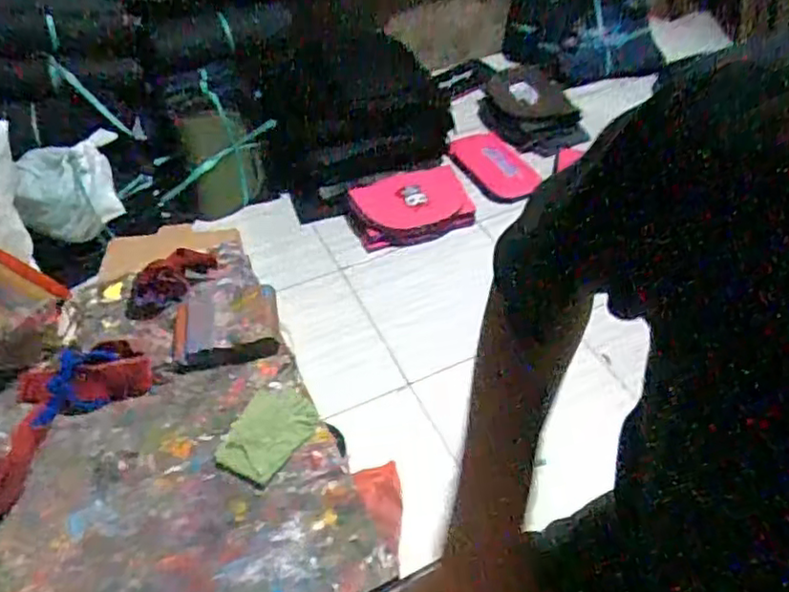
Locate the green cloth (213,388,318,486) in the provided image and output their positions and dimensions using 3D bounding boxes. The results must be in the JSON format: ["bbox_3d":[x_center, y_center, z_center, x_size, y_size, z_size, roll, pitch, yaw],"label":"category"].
[{"bbox_3d":[-0.108,0.115,0.558,0.064,0.005,0.087,21,52,23],"label":"green cloth"}]

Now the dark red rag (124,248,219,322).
[{"bbox_3d":[-0.228,-0.015,0.665,0.101,0.048,0.031,-34,53,-25],"label":"dark red rag"}]

